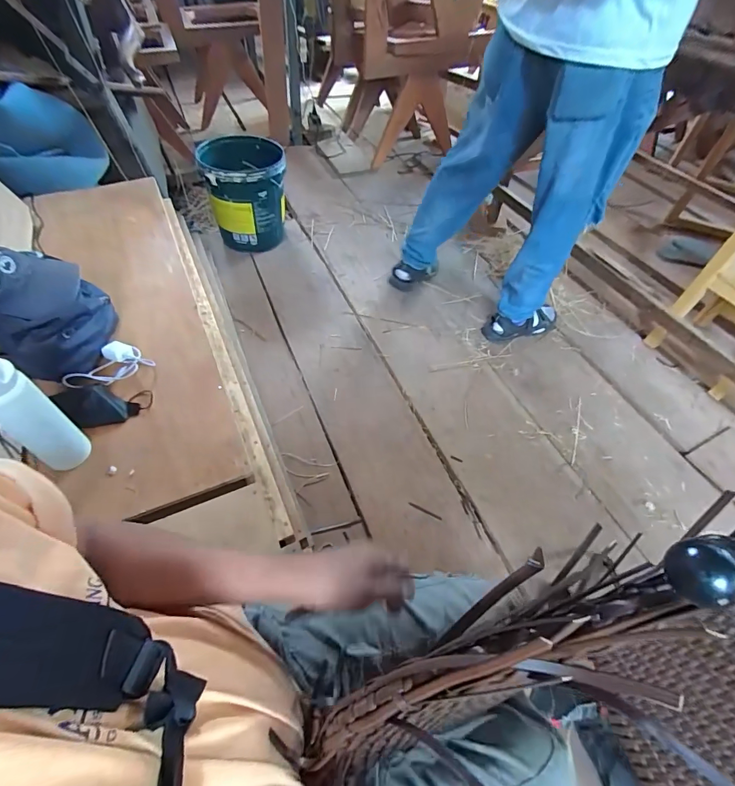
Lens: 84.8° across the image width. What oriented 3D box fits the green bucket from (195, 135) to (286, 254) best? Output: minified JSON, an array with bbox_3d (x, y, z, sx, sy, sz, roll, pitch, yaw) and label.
[{"bbox_3d":[-0.461,-0.754,1.572,0.282,0.345,0.297,2,52,-3],"label":"green bucket"}]

